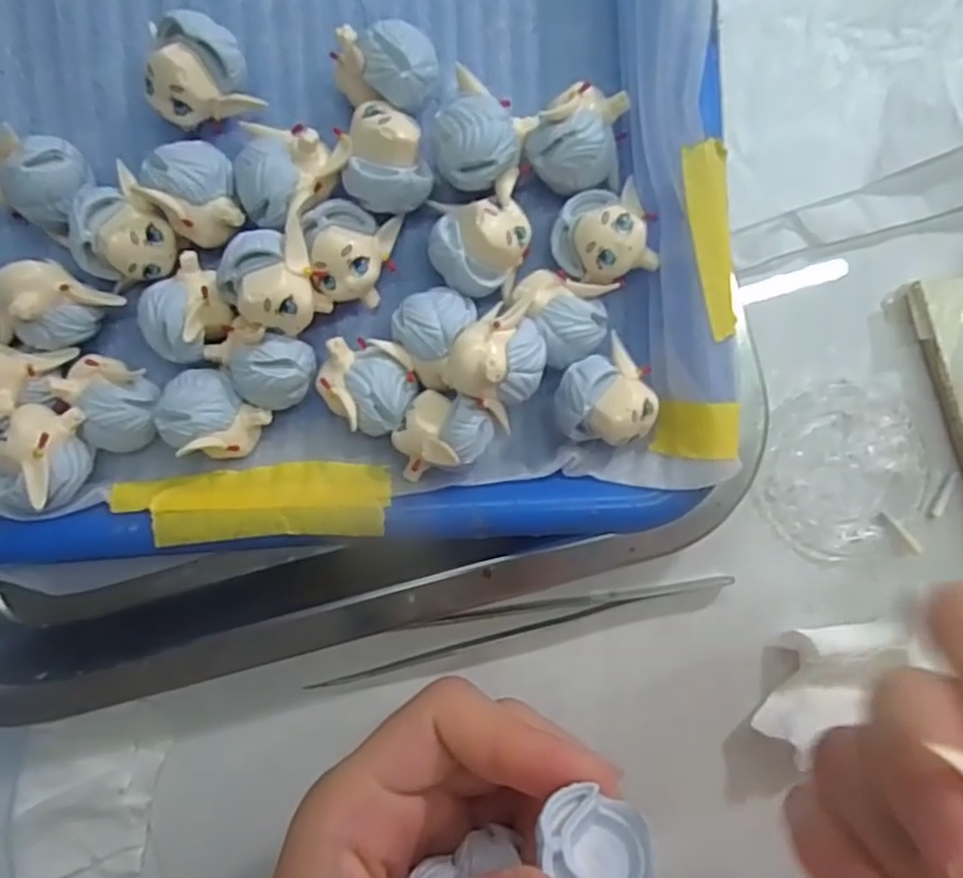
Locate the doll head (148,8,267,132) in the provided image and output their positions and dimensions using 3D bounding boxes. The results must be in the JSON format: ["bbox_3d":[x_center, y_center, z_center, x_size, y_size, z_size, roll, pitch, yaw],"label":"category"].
[{"bbox_3d":[-0.078,-0.100,0.192,0.029,0.023,0.022,-27,90,0],"label":"doll head"}]

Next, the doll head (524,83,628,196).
[{"bbox_3d":[0.026,-0.083,0.196,0.025,0.019,0.025,2,90,0],"label":"doll head"}]

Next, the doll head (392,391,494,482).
[{"bbox_3d":[-0.011,-0.002,0.190,0.027,0.015,0.021,-18,90,0],"label":"doll head"}]

